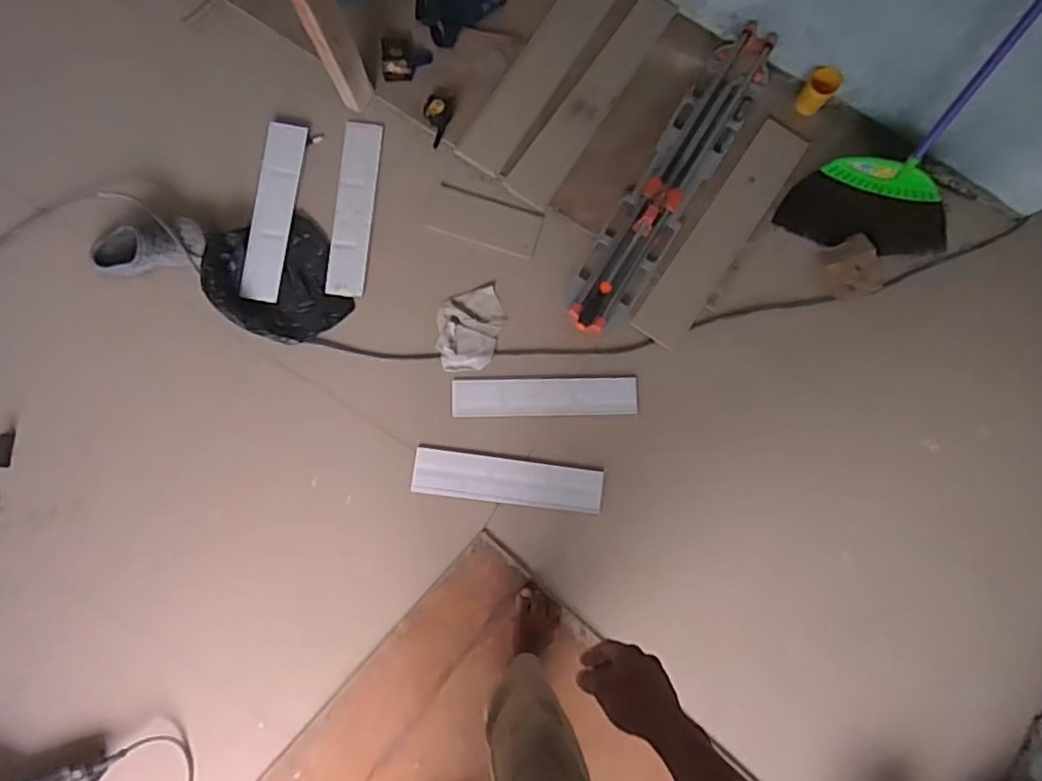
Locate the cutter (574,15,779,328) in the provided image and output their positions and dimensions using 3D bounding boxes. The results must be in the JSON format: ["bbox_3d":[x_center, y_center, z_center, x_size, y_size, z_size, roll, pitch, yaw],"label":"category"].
[{"bbox_3d":[0.325,-0.451,1.431,0.151,0.123,0.778,32,80,1],"label":"cutter"}]

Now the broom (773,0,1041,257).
[{"bbox_3d":[0.830,-0.561,1.062,0.339,0.947,0.150,18,59,-4],"label":"broom"}]

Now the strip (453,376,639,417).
[{"bbox_3d":[0.053,0.014,1.410,0.400,0.017,0.081,-1,95,-6],"label":"strip"}]

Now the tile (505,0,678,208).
[{"bbox_3d":[0.170,-0.671,1.478,0.105,0.010,0.566,34,84,5],"label":"tile"}]

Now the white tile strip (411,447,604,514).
[{"bbox_3d":[-0.027,0.193,1.383,0.398,0.013,0.096,7,82,-1],"label":"white tile strip"}]

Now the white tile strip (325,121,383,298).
[{"bbox_3d":[-0.362,-0.401,1.416,0.082,0.005,0.394,5,80,-3],"label":"white tile strip"}]

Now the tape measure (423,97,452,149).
[{"bbox_3d":[-0.189,-0.602,1.439,0.059,0.033,0.110,9,80,-3],"label":"tape measure"}]

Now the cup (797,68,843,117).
[{"bbox_3d":[0.654,-0.660,1.434,0.064,0.094,0.056,39,80,2],"label":"cup"}]

